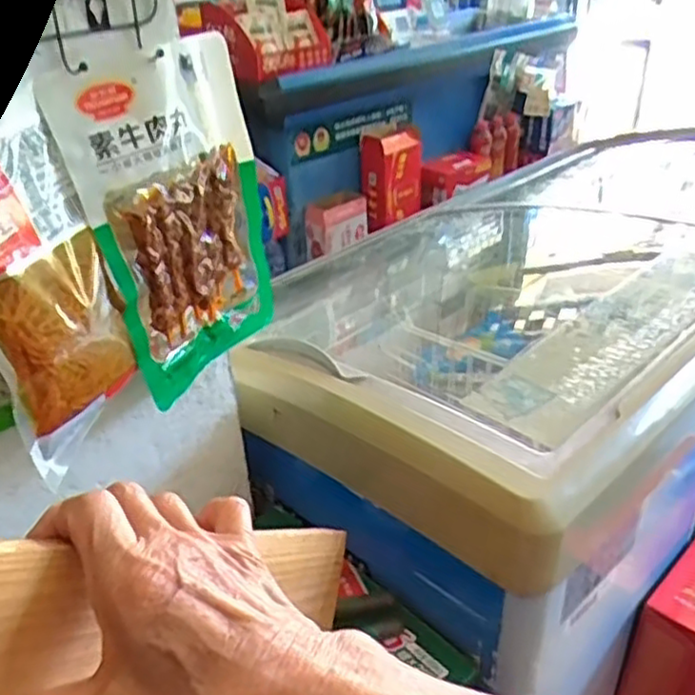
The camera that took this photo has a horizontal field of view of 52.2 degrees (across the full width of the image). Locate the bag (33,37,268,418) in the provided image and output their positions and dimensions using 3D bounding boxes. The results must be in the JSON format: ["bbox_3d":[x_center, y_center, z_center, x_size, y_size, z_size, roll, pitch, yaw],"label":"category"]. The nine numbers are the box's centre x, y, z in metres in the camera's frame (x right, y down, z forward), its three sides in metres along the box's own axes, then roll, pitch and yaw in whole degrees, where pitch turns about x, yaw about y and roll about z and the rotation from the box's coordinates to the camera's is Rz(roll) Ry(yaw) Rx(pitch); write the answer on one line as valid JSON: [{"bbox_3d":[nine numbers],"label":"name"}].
[{"bbox_3d":[-0.129,-0.103,0.570,0.024,0.257,0.164,12,36,33],"label":"bag"}]

